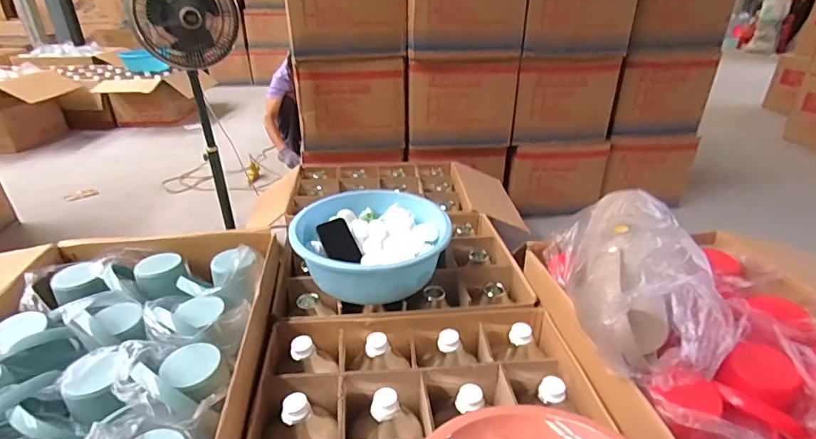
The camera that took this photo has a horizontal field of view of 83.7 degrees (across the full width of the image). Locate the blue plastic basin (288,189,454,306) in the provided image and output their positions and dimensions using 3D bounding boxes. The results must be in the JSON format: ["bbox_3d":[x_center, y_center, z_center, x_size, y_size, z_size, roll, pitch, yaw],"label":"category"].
[{"bbox_3d":[-0.086,0.059,1.099,0.343,0.126,0.343,1,28,-1],"label":"blue plastic basin"}]

